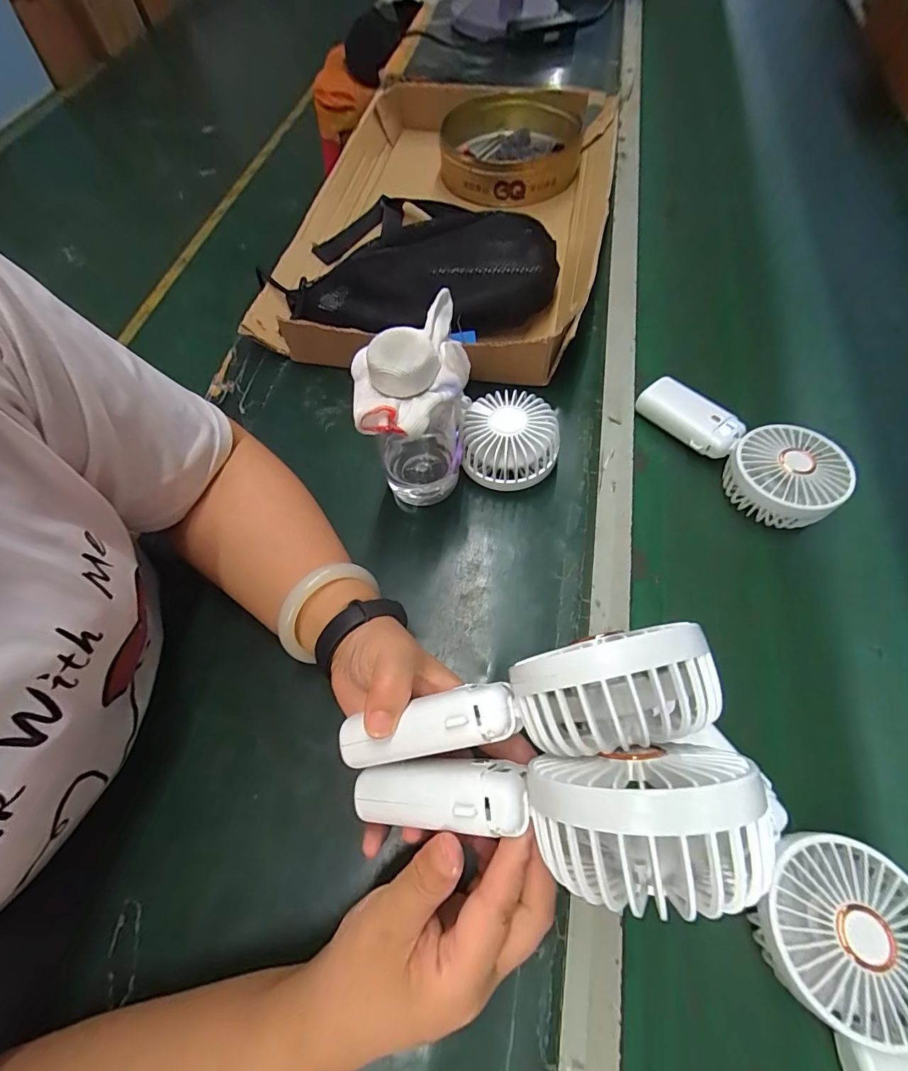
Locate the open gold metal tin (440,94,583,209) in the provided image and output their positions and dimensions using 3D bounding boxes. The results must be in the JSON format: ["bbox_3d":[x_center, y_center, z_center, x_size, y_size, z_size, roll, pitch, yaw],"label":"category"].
[{"bbox_3d":[0.077,-0.525,0.606,0.186,0.058,0.185,1,63,-3],"label":"open gold metal tin"}]

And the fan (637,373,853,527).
[{"bbox_3d":[0.258,-0.087,0.402,0.079,0.045,0.179,-29,68,-17],"label":"fan"}]

